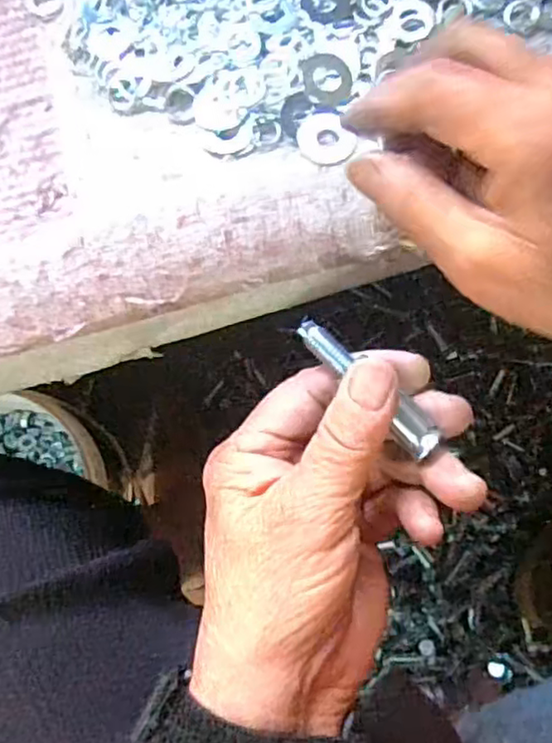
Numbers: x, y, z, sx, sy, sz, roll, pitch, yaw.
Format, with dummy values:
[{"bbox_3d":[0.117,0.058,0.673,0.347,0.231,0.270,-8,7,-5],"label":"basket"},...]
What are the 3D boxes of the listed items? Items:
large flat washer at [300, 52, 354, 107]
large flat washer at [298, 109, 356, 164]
[{"bbox_3d":[0.021,-0.118,0.260,0.020,0.005,0.019,0,78,2],"label":"large flat washer"},{"bbox_3d":[0.019,-0.092,0.255,0.020,0.004,0.024,-26,79,-4],"label":"large flat washer"}]

